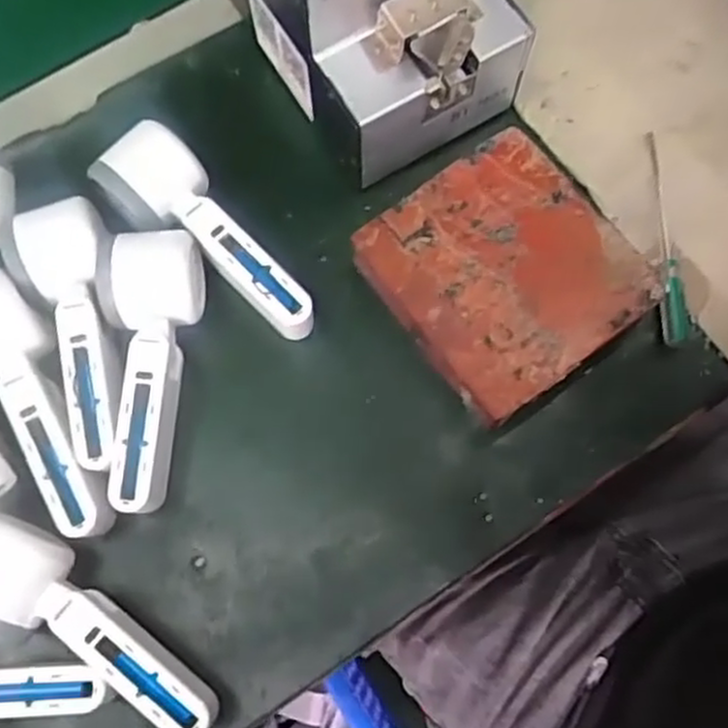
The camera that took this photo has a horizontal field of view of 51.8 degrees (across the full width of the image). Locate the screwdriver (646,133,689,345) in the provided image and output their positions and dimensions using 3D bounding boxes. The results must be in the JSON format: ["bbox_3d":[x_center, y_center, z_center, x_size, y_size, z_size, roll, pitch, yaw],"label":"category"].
[{"bbox_3d":[0.197,-0.087,0.489,0.018,0.014,0.153,0,73,1],"label":"screwdriver"}]

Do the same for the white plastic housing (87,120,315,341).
[{"bbox_3d":[-0.094,-0.078,0.467,0.158,0.048,0.057,41,78,12],"label":"white plastic housing"}]

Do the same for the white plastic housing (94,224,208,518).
[{"bbox_3d":[-0.135,0.002,0.449,0.058,0.061,0.163,6,73,3],"label":"white plastic housing"}]

